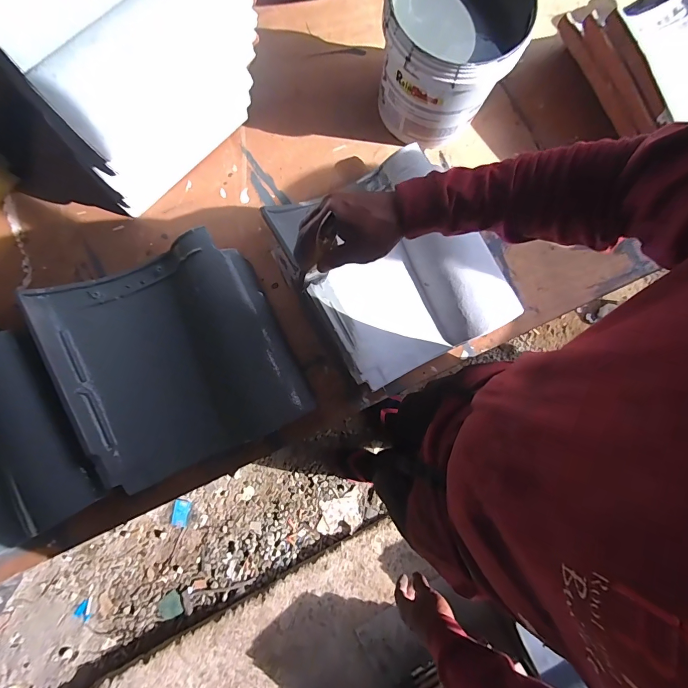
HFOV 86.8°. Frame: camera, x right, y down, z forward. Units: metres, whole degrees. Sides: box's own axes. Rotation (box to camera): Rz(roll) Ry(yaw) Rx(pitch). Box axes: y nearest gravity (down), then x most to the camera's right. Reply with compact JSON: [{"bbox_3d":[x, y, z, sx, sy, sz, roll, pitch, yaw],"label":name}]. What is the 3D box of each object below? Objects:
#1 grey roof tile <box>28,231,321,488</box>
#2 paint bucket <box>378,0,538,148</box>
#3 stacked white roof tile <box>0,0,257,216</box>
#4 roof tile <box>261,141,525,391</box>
[{"bbox_3d":[-0.247,0.019,0.546,0.312,0.077,0.322,-24,80,-9],"label":"grey roof tile"},{"bbox_3d":[0.148,-0.431,0.553,0.170,0.178,0.187,1,78,-4],"label":"paint bucket"},{"bbox_3d":[-0.307,-0.448,0.526,0.313,0.248,0.301,-42,83,-11],"label":"stacked white roof tile"},{"bbox_3d":[0.089,-0.129,0.577,0.297,0.094,0.304,-28,78,-5],"label":"roof tile"}]

